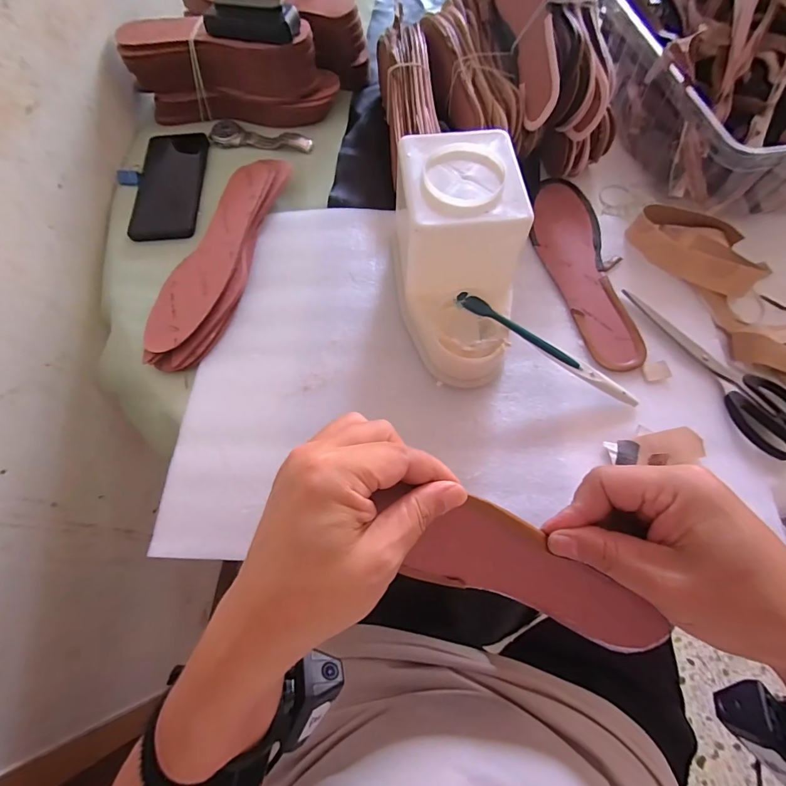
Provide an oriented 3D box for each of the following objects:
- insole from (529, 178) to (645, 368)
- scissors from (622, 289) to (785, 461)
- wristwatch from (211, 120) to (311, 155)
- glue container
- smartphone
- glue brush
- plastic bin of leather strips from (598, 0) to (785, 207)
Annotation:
[{"bbox_3d":[0.205,-0.136,0.436,0.076,0.007,0.249,-11,66,-5],"label":"insole"},{"bbox_3d":[0.313,-0.031,0.391,0.075,0.013,0.195,-25,68,-11],"label":"scissors"},{"bbox_3d":[-0.173,-0.336,0.534,0.134,0.010,0.035,8,66,4],"label":"wristwatch"},{"bbox_3d":[0.056,-0.116,0.364,0.102,0.114,0.189,-2,66,-1],"label":"glue container"},{"bbox_3d":[-0.280,-0.260,0.515,0.087,0.011,0.163,-4,71,-4],"label":"smartphone"},{"bbox_3d":[0.140,-0.035,0.358,0.181,0.011,0.012,30,68,-6],"label":"glue brush"},{"bbox_3d":[0.388,-0.395,0.471,0.249,0.150,0.421,-11,66,-5],"label":"plastic bin of leather strips"}]

